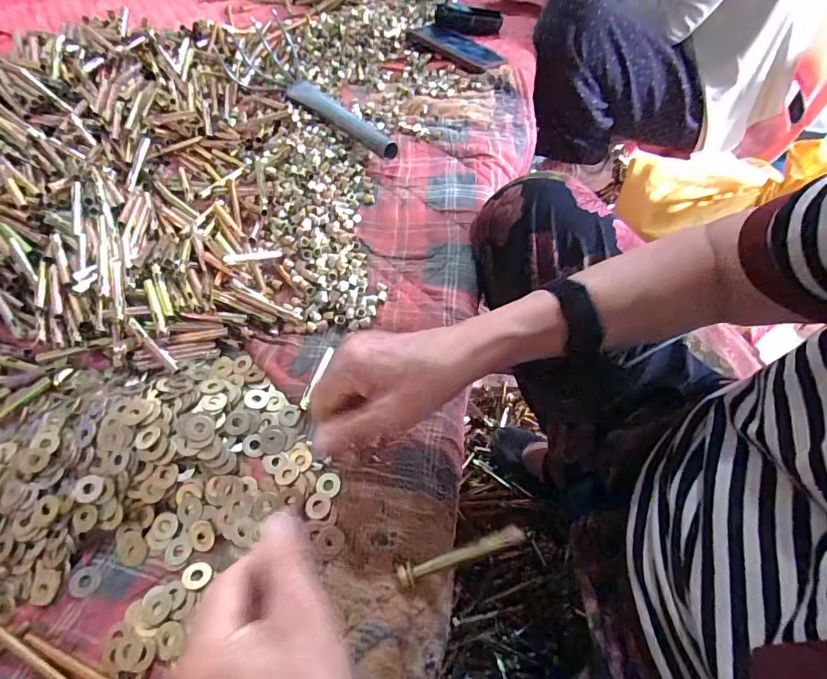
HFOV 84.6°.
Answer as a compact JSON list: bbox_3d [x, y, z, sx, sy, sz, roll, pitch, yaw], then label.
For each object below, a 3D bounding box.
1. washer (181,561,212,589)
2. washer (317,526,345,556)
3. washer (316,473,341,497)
[{"bbox_3d":[-0.155,0.169,0.325,0.020,0.005,0.018,-1,55,0],"label":"washer"},{"bbox_3d":[-0.060,0.147,0.333,0.020,0.004,0.019,0,55,0],"label":"washer"},{"bbox_3d":[-0.067,0.113,0.356,0.019,0.004,0.018,0,55,0],"label":"washer"}]

